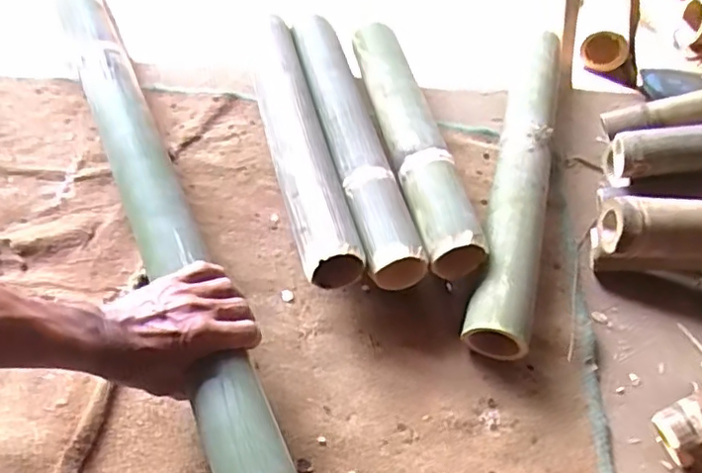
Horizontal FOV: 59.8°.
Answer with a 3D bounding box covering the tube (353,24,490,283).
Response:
[{"bbox_3d":[0.073,-0.132,0.765,0.067,0.058,0.390,-8,56,-11],"label":"tube"}]

